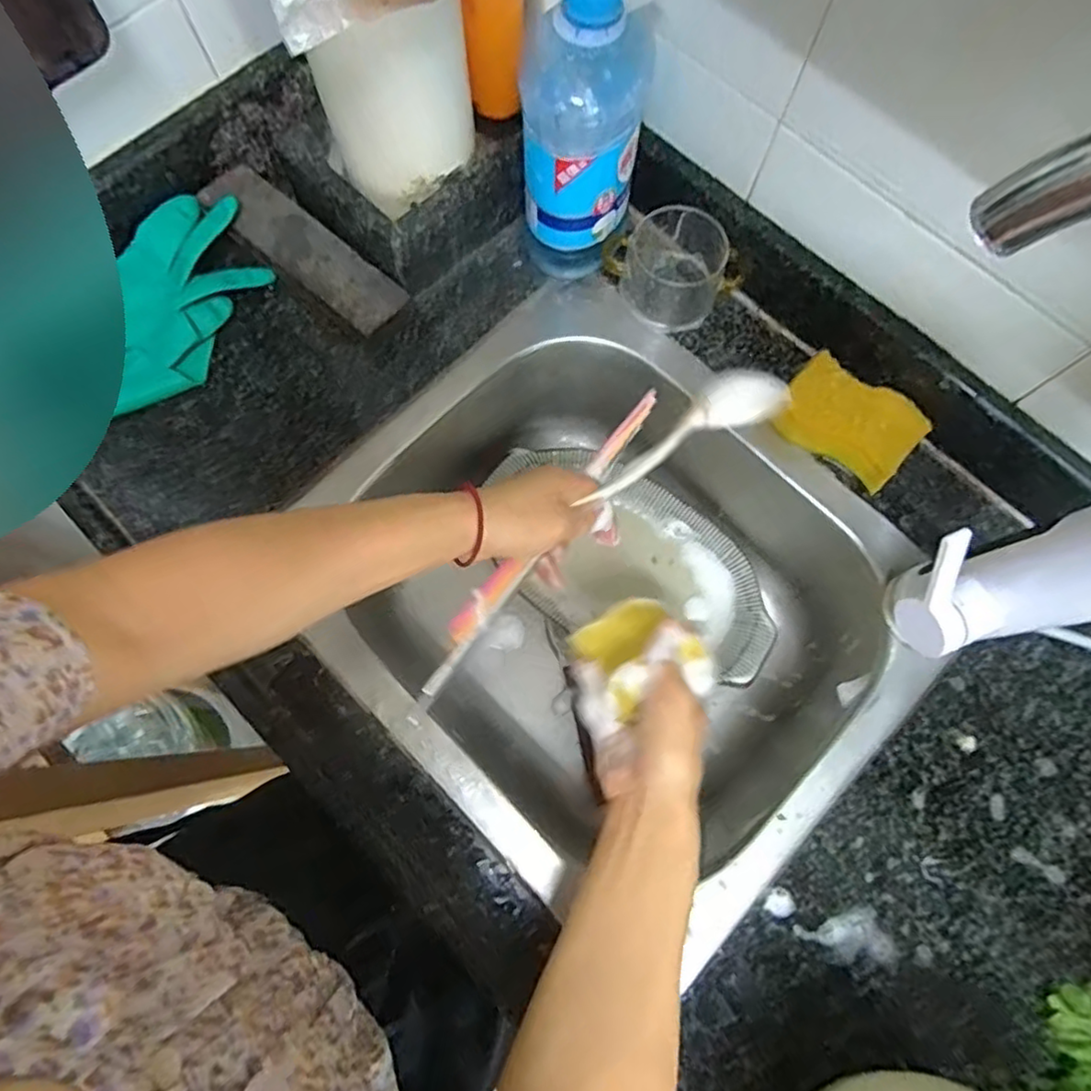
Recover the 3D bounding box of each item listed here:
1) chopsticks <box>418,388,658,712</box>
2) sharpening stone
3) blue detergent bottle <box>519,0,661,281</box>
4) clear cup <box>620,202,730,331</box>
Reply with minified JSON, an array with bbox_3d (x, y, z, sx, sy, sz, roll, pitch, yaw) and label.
[{"bbox_3d":[-0.004,-0.005,0.461,0.021,0.019,0.279,37,78,9],"label":"chopsticks"},{"bbox_3d":[-0.203,-0.245,0.546,0.195,0.038,0.057,41,77,10],"label":"sharpening stone"},{"bbox_3d":[0.028,-0.304,0.456,0.085,0.247,0.088,7,74,1],"label":"blue detergent bottle"},{"bbox_3d":[0.103,-0.237,0.536,0.086,0.056,0.091,0,74,-1],"label":"clear cup"}]

